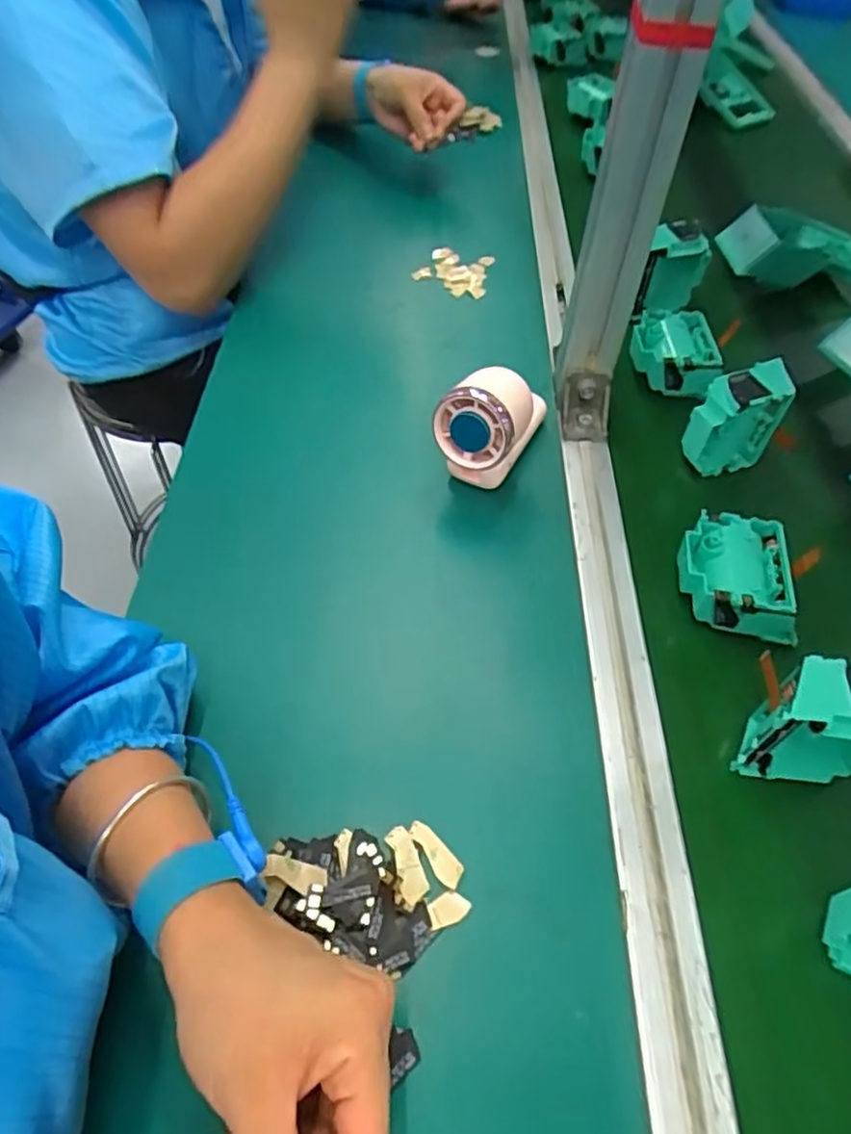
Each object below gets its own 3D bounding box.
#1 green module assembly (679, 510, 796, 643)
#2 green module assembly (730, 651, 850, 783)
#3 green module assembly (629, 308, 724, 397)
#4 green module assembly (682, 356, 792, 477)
[{"bbox_3d":[0.206,0.008,0.454,0.070,0.043,0.075,3,52,1],"label":"green module assembly"},{"bbox_3d":[0.216,0.086,0.374,0.077,0.077,0.043,5,52,3],"label":"green module assembly"},{"bbox_3d":[0.221,-0.187,0.606,0.073,0.043,0.077,6,52,3],"label":"green module assembly"},{"bbox_3d":[0.238,-0.111,0.527,0.083,0.078,0.047,-27,57,-20],"label":"green module assembly"}]

